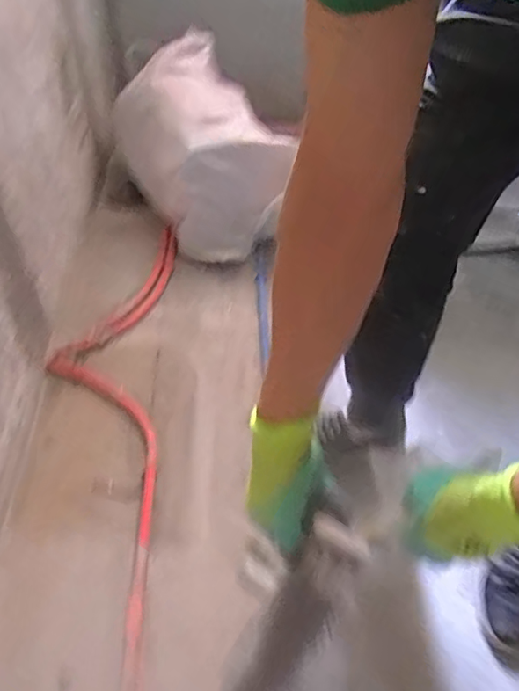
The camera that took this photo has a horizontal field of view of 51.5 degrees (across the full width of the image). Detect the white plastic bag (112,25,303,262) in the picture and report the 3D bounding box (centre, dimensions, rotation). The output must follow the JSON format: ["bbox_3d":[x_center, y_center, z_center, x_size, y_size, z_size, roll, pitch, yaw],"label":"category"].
[{"bbox_3d":[-0.137,-0.469,1.258,0.347,0.308,0.486,-12,49,-12],"label":"white plastic bag"}]

